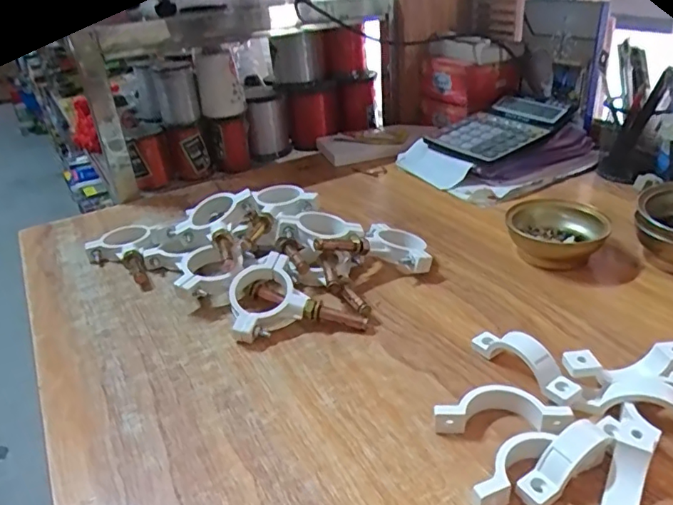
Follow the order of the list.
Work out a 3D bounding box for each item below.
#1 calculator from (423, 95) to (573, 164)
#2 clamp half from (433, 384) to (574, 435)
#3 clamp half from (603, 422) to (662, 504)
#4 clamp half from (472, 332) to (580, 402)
[{"bbox_3d":[0.234,-0.180,0.759,0.171,0.019,0.128,-29,37,-17],"label":"calculator"},{"bbox_3d":[0.112,0.108,0.363,0.087,0.020,0.035,1,30,10],"label":"clamp half"},{"bbox_3d":[0.163,0.135,0.298,0.020,0.027,0.096,17,36,32],"label":"clamp half"},{"bbox_3d":[0.139,0.080,0.391,0.020,0.030,0.084,-21,34,-27],"label":"clamp half"}]

